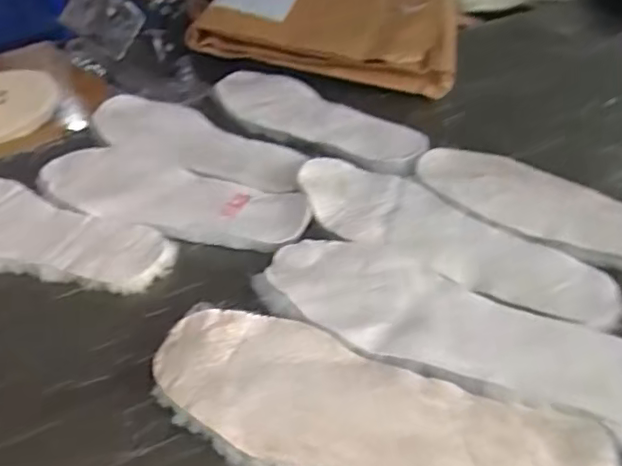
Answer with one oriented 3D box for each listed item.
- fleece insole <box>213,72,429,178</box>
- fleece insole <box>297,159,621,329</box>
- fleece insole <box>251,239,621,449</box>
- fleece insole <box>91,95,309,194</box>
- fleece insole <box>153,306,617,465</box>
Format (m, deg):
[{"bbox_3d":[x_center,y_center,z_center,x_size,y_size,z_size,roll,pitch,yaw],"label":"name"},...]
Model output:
[{"bbox_3d":[-0.005,-0.120,0.617,0.095,0.007,0.284,-33,46,-32],"label":"fleece insole"},{"bbox_3d":[0.095,0.000,0.454,0.257,0.012,0.087,29,49,36],"label":"fleece insole"},{"bbox_3d":[0.082,0.054,0.381,0.253,0.005,0.094,20,44,28],"label":"fleece insole"},{"bbox_3d":[-0.113,-0.089,0.584,0.261,0.012,0.089,22,45,30],"label":"fleece insole"},{"bbox_3d":[0.025,0.103,0.336,0.251,0.015,0.089,14,42,21],"label":"fleece insole"}]

